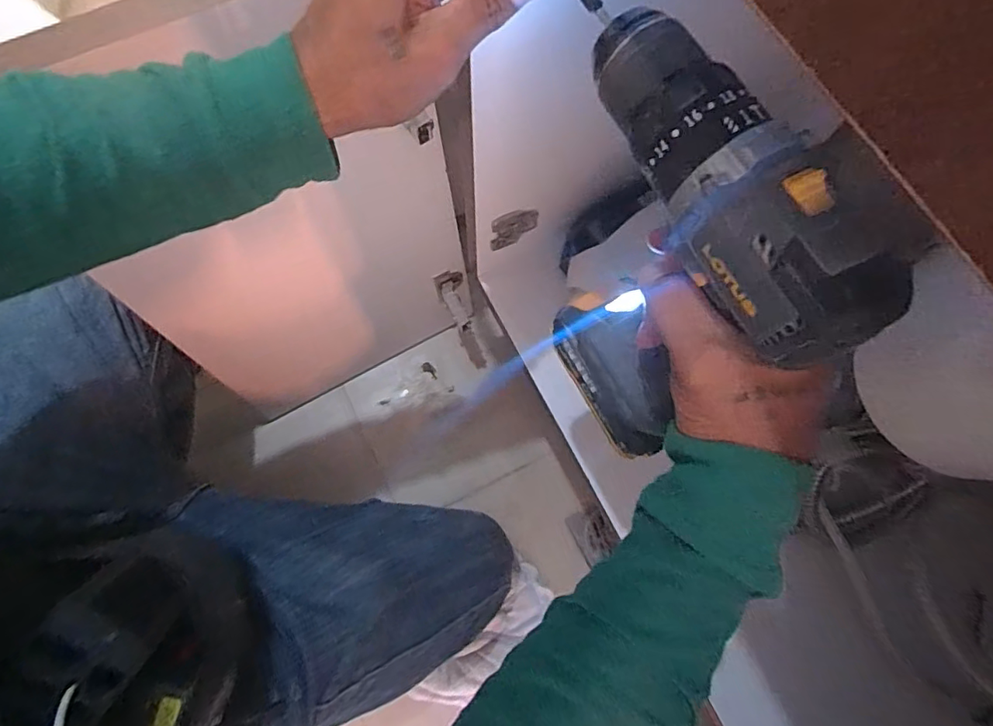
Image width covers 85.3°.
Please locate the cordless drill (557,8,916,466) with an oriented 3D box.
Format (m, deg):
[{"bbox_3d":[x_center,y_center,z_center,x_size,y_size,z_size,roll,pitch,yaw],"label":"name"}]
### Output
[{"bbox_3d":[0.077,-0.045,0.277,0.060,0.206,0.152,-28,77,-9],"label":"cordless drill"}]

